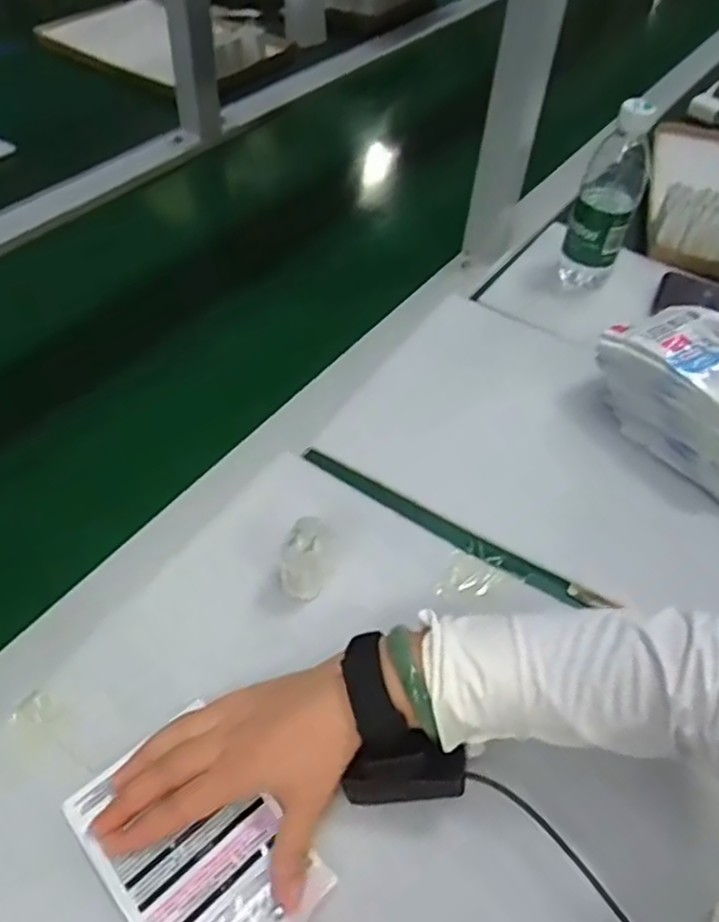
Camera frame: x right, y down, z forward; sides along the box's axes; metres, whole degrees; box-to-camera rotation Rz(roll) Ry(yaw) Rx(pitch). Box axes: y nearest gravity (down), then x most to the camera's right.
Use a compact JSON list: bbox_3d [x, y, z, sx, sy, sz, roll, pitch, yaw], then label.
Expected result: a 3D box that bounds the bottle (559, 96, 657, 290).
[{"bbox_3d":[0.253,-0.266,0.703,0.058,0.173,0.050,18,51,11],"label":"bottle"}]

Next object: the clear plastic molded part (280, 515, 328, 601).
[{"bbox_3d":[-0.040,0.071,0.495,0.031,0.052,0.040,3,49,-2],"label":"clear plastic molded part"}]

